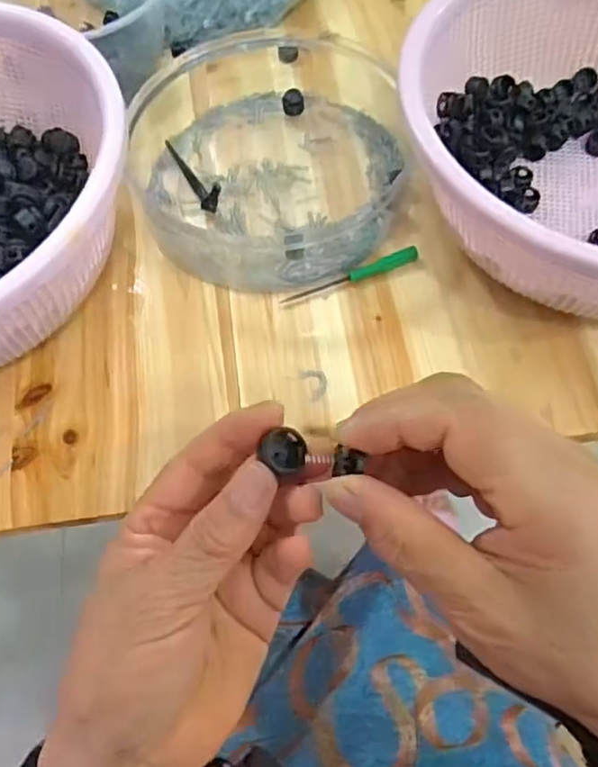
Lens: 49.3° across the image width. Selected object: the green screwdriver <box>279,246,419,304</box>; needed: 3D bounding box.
[{"bbox_3d":[0.034,-0.073,0.438,0.096,0.010,0.009,-19,63,-7],"label":"green screwdriver"}]

